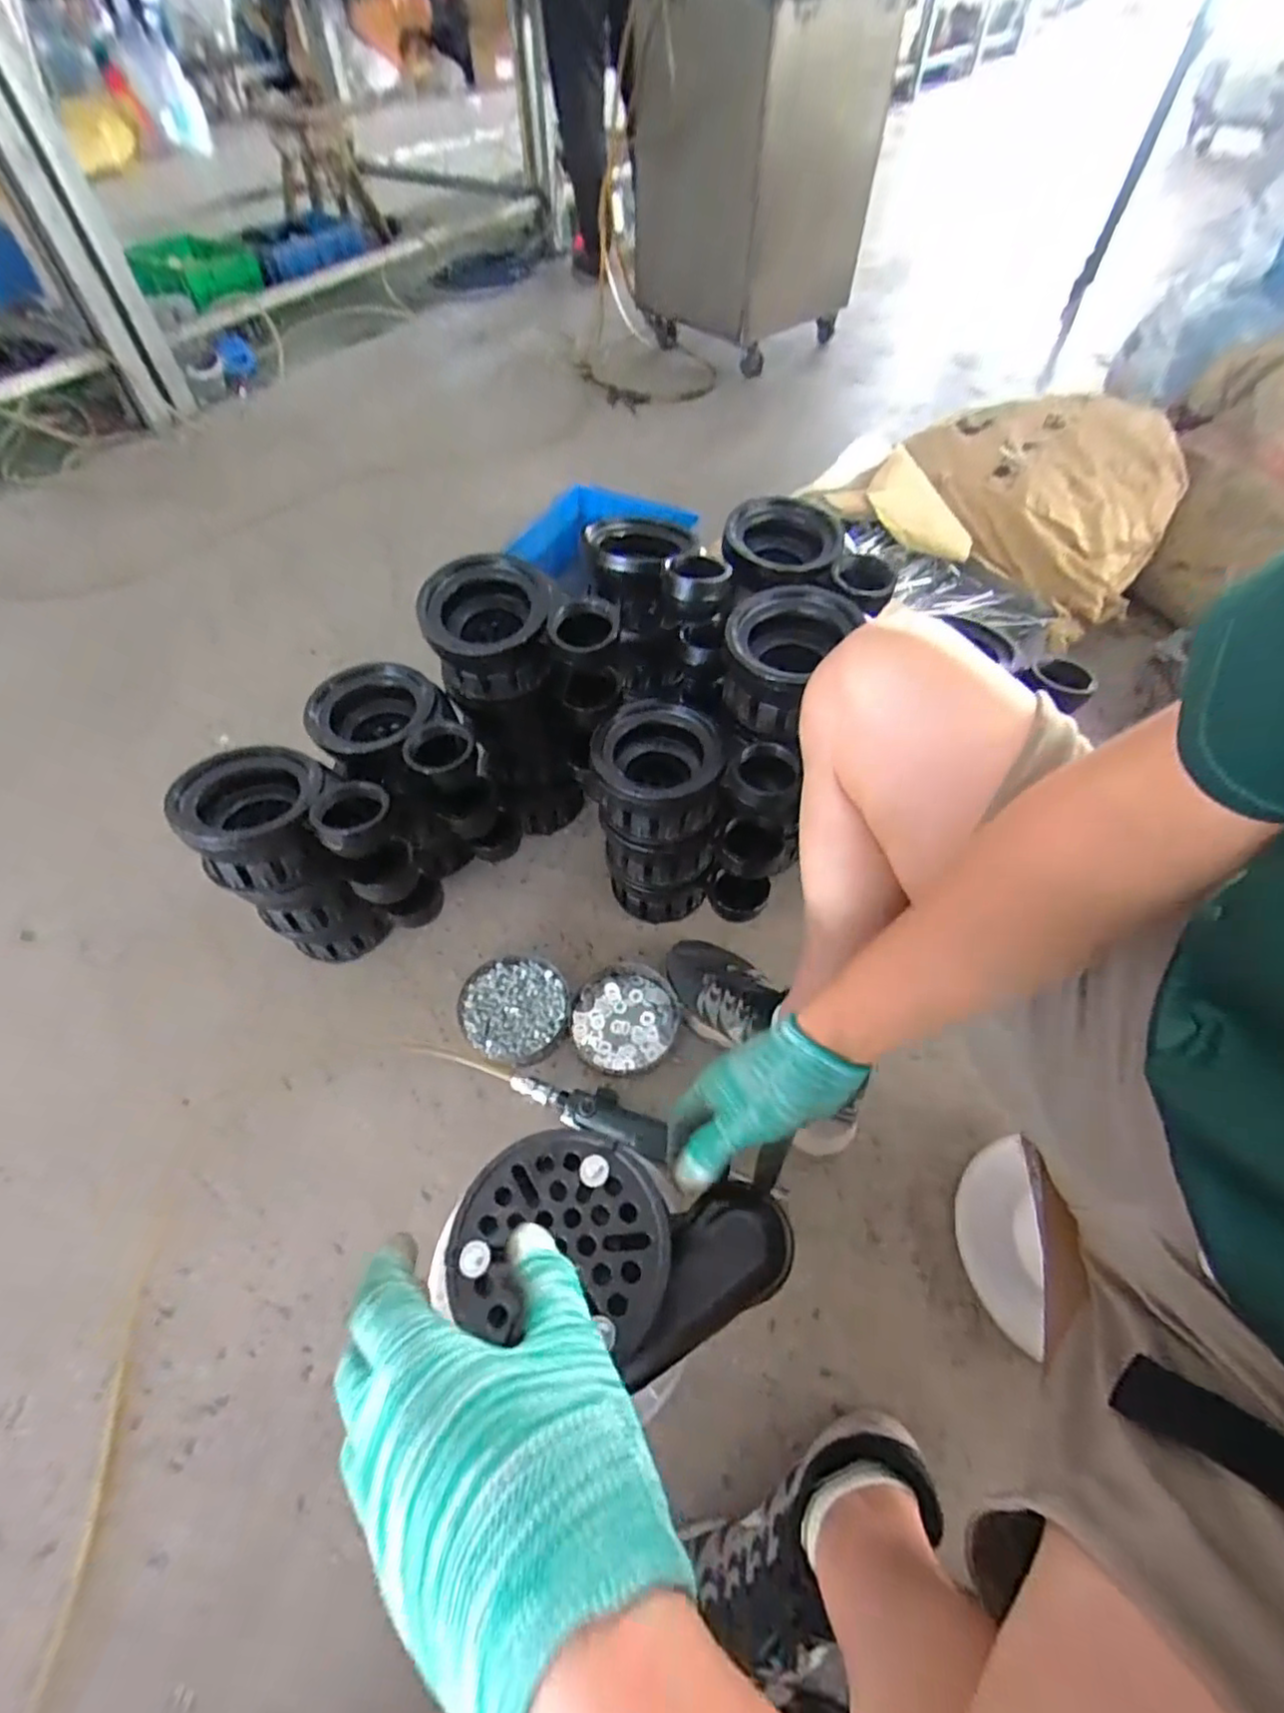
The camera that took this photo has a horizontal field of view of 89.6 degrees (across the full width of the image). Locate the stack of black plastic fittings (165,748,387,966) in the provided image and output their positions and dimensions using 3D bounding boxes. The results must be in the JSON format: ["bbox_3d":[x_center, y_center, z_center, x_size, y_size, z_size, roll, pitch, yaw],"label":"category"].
[{"bbox_3d":[-0.382,0.019,0.762,0.185,0.275,0.156,30,60,19],"label":"stack of black plastic fittings"}]

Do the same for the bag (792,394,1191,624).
[{"bbox_3d":[0.676,-0.710,1.233,0.599,0.205,0.375,33,61,21],"label":"bag"}]

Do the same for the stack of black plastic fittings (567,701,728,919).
[{"bbox_3d":[0.011,-0.040,0.820,0.153,0.278,0.145,0,55,0],"label":"stack of black plastic fittings"}]

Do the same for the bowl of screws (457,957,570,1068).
[{"bbox_3d":[-0.157,0.192,0.806,0.134,0.035,0.125,0,55,0],"label":"bowl of screws"}]

